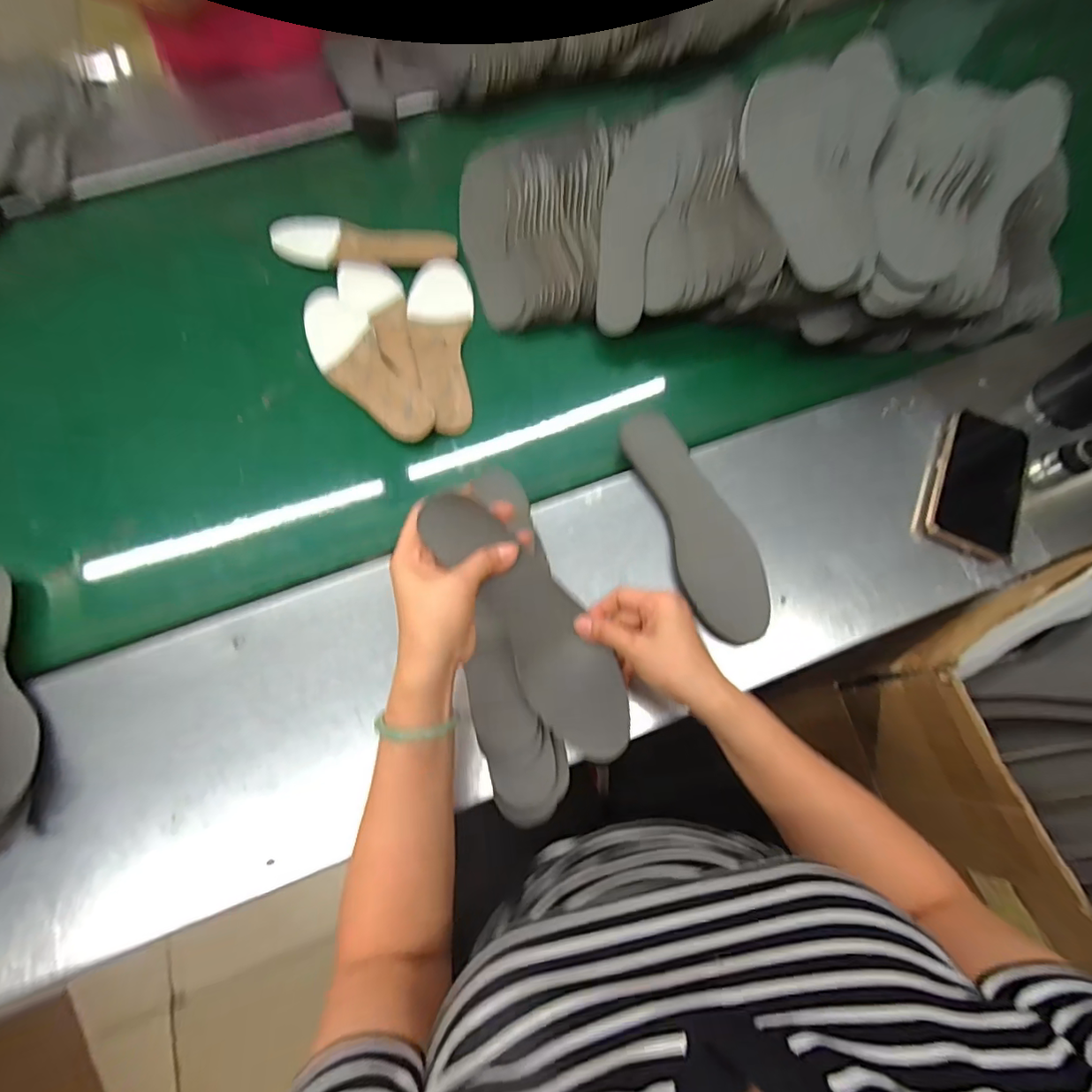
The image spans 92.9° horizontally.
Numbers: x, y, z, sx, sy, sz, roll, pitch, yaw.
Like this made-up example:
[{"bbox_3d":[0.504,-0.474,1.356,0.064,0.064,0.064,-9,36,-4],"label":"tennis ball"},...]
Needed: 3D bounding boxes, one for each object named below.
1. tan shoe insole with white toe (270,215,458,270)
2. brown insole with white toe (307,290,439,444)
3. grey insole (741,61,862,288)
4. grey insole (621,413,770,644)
[{"bbox_3d":[-0.251,-0.415,0.713,0.250,0.013,0.087,2,69,2],"label":"tan shoe insole with white toe"},{"bbox_3d":[-0.227,-0.224,0.630,0.080,0.019,0.268,-32,72,-11],"label":"brown insole with white toe"},{"bbox_3d":[0.278,-0.402,0.573,0.094,0.018,0.254,-11,82,23],"label":"grey insole"},{"bbox_3d":[0.156,-0.027,0.529,0.080,0.011,0.248,-17,74,-3],"label":"grey insole"}]

